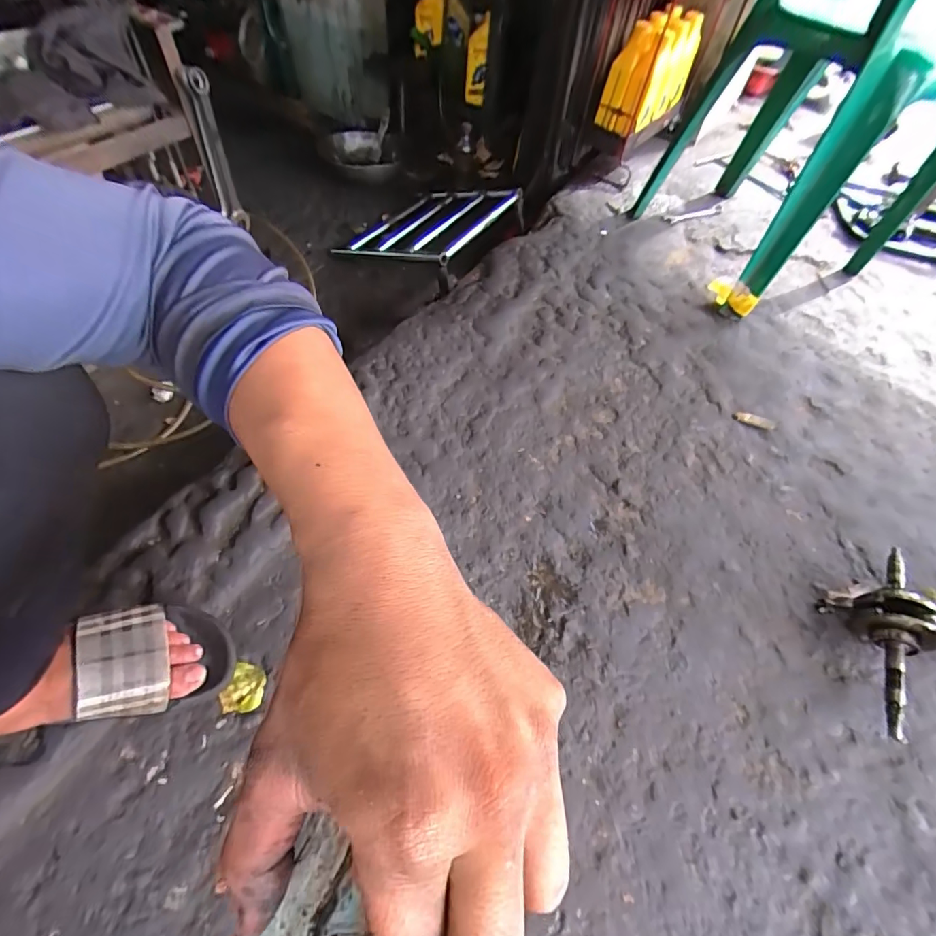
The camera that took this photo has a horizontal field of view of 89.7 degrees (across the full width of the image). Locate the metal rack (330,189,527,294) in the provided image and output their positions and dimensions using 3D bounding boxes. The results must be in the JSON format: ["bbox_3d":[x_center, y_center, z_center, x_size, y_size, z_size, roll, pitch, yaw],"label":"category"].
[{"bbox_3d":[-0.098,-0.663,1.335,0.398,0.114,0.454,17,53,27],"label":"metal rack"}]

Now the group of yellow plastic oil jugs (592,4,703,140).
[{"bbox_3d":[0.512,-1.099,1.296,0.139,0.215,0.329,34,60,17],"label":"group of yellow plastic oil jugs"}]

